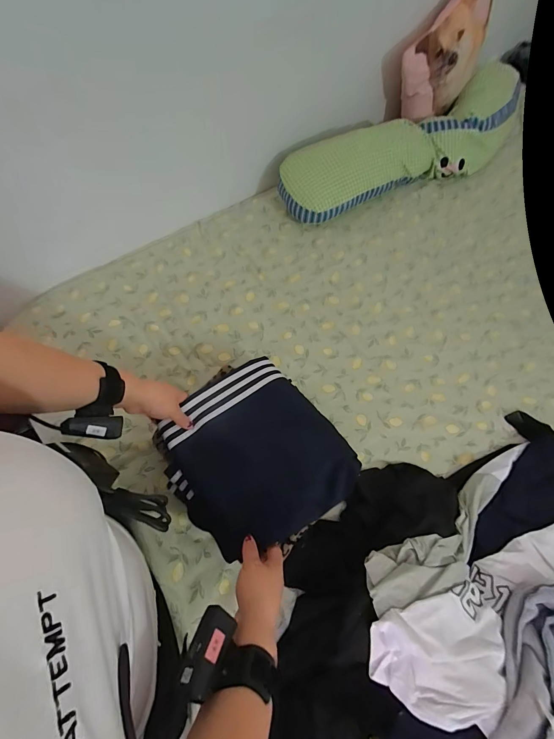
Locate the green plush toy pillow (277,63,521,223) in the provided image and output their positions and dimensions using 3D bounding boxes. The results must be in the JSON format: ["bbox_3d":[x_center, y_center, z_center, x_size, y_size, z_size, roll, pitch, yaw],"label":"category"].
[{"bbox_3d":[0.373,-0.607,0.905,0.772,0.140,0.235,-30,71,-14],"label":"green plush toy pillow"}]

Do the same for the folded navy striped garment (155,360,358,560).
[{"bbox_3d":[-0.042,0.138,0.540,0.262,0.101,0.278,-34,72,-15],"label":"folded navy striped garment"}]

